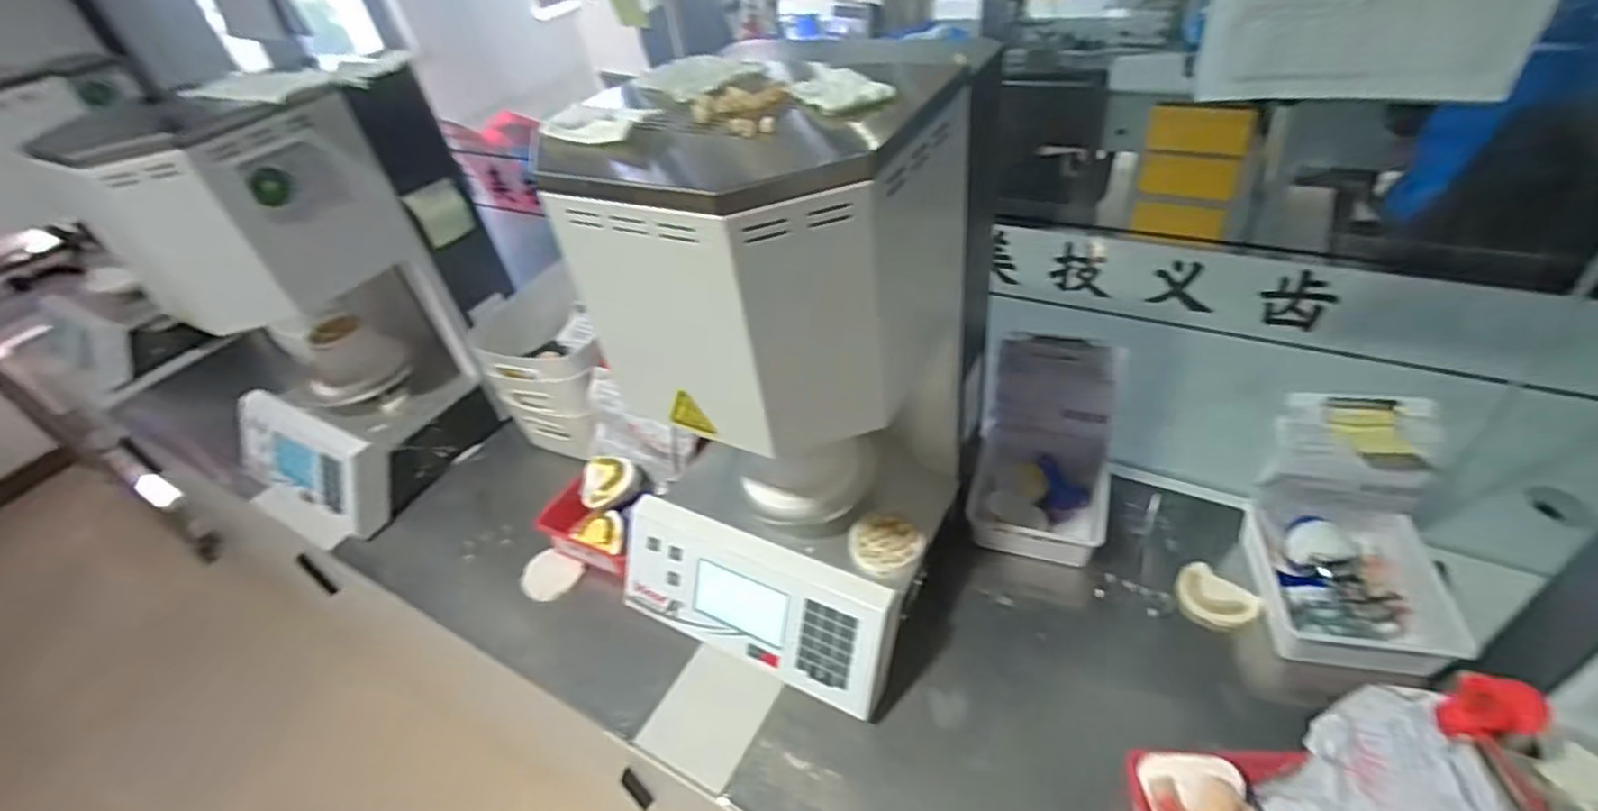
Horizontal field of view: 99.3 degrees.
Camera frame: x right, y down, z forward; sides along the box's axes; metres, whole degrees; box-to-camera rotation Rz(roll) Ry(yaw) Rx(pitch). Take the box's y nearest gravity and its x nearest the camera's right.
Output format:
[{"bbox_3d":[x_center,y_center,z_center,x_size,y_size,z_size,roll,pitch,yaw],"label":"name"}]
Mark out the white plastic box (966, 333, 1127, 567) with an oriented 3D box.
[{"bbox_3d":[0.304,0.059,0.837,0.160,0.189,0.203,12,45,20],"label":"white plastic box"}]

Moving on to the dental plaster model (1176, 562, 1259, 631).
[{"bbox_3d":[0.467,0.218,0.767,0.065,0.020,0.080,-30,46,-24],"label":"dental plaster model"}]

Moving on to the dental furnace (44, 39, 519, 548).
[{"bbox_3d":[-0.670,-0.160,0.972,0.291,0.539,0.375,12,45,20],"label":"dental furnace"}]

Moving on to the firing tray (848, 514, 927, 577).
[{"bbox_3d":[0.094,0.148,0.733,0.071,0.018,0.072,-27,45,-22],"label":"firing tray"}]

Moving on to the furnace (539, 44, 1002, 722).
[{"bbox_3d":[-0.027,-0.018,0.680,0.329,0.544,0.325,13,45,21],"label":"furnace"}]

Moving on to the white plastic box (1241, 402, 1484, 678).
[{"bbox_3d":[0.584,0.142,0.694,0.165,0.197,0.235,1,42,8],"label":"white plastic box"}]

